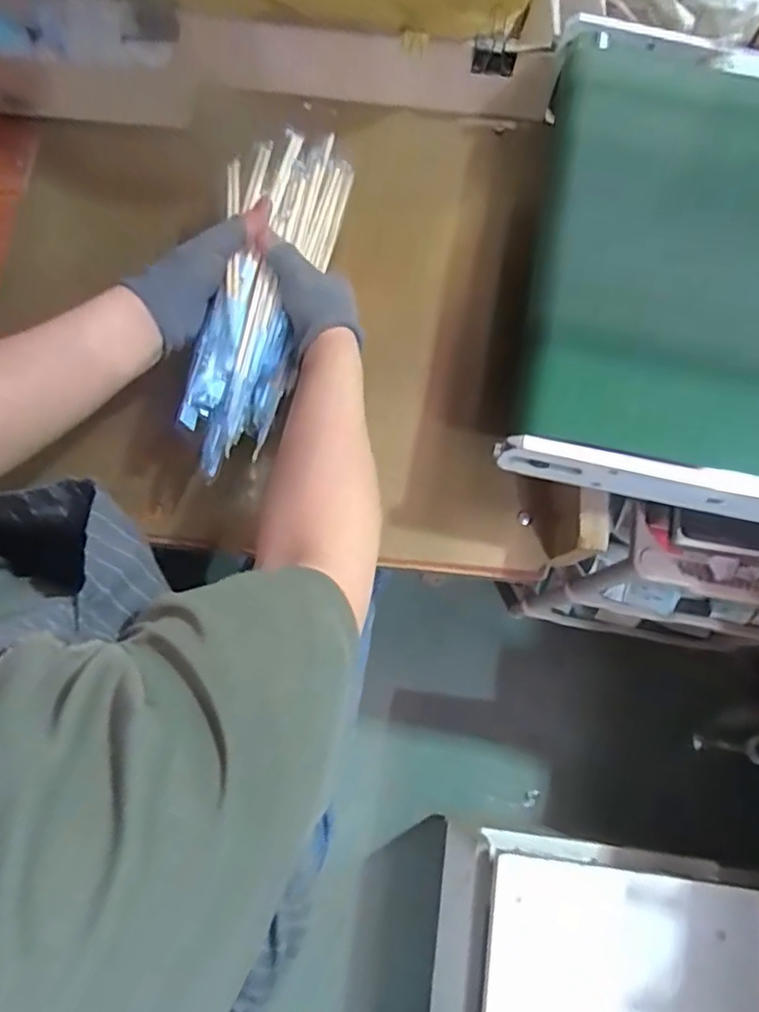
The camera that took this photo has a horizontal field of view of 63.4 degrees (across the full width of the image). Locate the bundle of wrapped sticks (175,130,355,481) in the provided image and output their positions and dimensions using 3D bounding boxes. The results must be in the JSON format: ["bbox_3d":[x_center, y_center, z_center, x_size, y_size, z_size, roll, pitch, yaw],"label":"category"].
[{"bbox_3d":[-0.102,-0.182,0.513,0.096,0.072,0.309,11,71,2],"label":"bundle of wrapped sticks"}]

